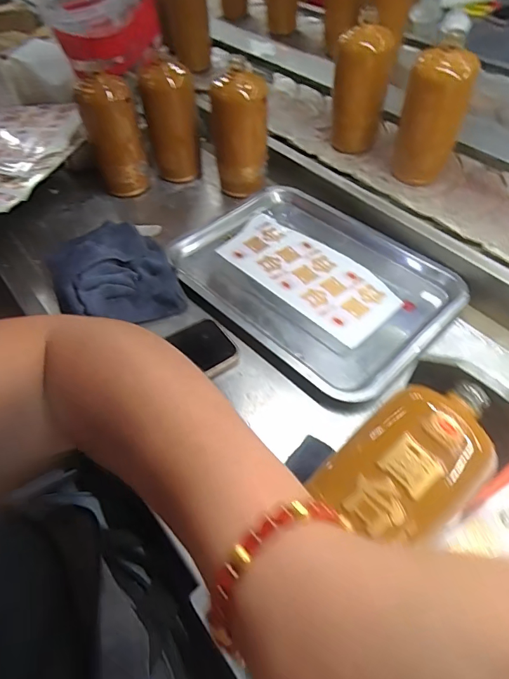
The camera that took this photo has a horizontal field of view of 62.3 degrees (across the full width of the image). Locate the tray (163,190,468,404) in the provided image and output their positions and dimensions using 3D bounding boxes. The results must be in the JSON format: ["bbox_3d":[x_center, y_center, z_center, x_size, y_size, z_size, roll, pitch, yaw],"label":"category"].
[{"bbox_3d":[0.078,-0.086,0.567,0.257,0.036,0.338,-39,59,-23],"label":"tray"}]

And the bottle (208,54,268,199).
[{"bbox_3d":[-0.021,-0.309,0.639,0.083,0.165,0.067,-8,52,-1],"label":"bottle"}]

